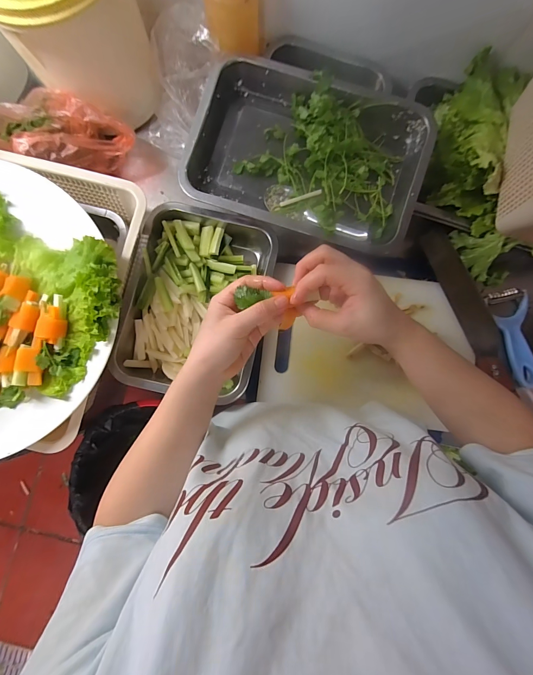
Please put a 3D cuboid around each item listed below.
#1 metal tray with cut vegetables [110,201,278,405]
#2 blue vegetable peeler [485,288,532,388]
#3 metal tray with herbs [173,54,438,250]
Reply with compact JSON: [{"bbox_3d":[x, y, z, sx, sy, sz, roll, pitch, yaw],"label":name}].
[{"bbox_3d":[-0.097,-0.052,0.449,0.188,0.047,0.261,10,83,0],"label":"metal tray with cut vegetables"},{"bbox_3d":[0.369,0.002,0.464,0.063,0.015,0.145,-6,83,-2],"label":"blue vegetable peeler"},{"bbox_3d":[0.054,-0.245,0.426,0.307,0.049,0.217,16,83,1],"label":"metal tray with herbs"}]

